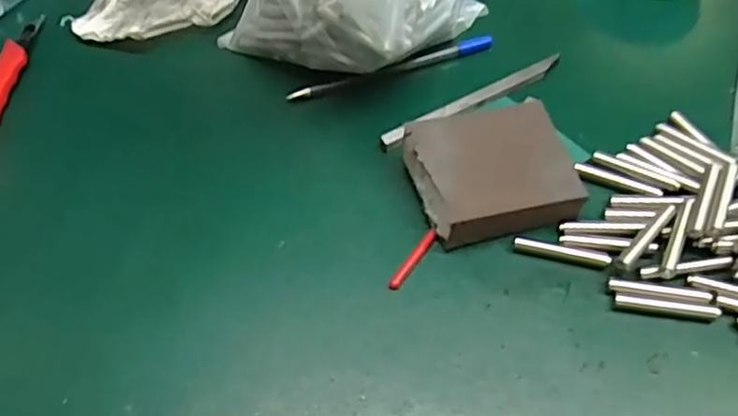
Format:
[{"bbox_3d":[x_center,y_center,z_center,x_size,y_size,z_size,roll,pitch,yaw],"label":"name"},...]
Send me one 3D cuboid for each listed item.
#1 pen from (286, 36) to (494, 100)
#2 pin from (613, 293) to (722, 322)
[{"bbox_3d":[0.015,-0.092,0.410,0.139,0.009,0.009,-17,54,-9],"label":"pen"},{"bbox_3d":[0.144,0.048,0.302,0.048,0.007,0.007,6,54,8],"label":"pin"}]

